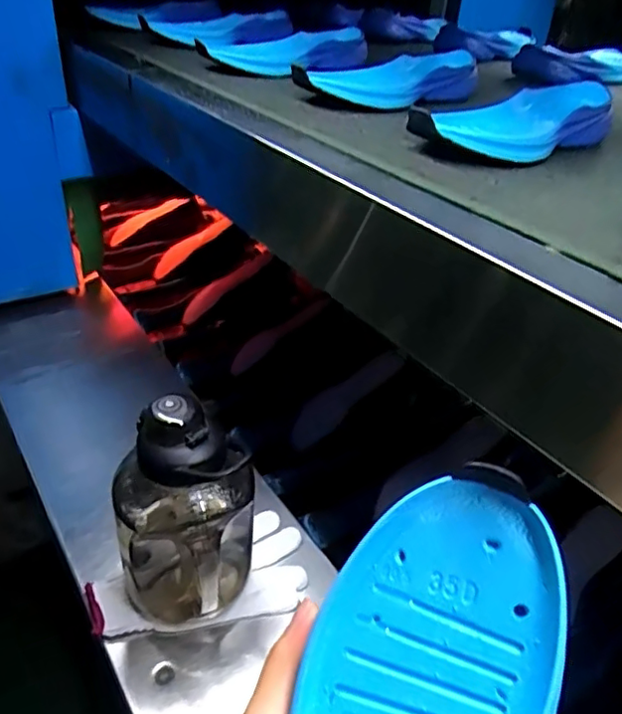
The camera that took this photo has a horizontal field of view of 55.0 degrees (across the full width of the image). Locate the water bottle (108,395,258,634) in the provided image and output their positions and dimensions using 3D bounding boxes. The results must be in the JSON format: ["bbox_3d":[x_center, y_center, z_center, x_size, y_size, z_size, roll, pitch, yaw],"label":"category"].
[{"bbox_3d":[-0.118,0.146,0.549,0.120,0.212,0.109,-15,39,-21],"label":"water bottle"}]

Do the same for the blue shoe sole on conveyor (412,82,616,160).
[{"bbox_3d":[0.192,-0.217,0.549,0.247,0.034,0.090,-23,43,-30],"label":"blue shoe sole on conveyor"}]

